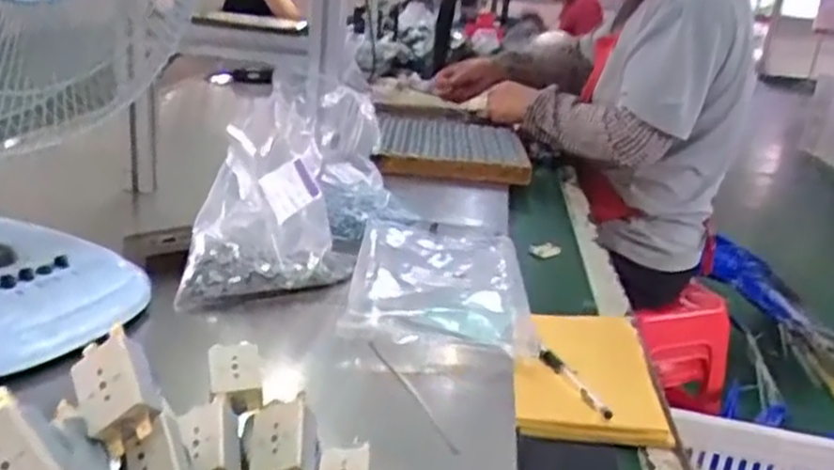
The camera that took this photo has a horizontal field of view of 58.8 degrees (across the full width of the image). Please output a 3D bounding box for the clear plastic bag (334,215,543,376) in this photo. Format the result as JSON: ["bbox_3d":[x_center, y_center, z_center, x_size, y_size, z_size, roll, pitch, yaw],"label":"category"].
[{"bbox_3d":[0.027,0.043,0.811,0.185,0.033,0.347,6,20,-1],"label":"clear plastic bag"}]

